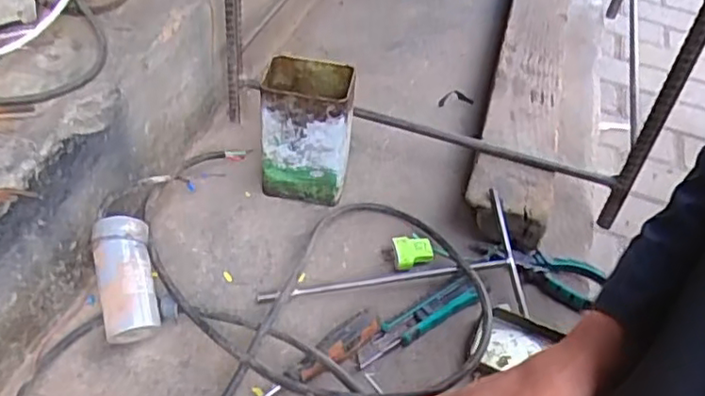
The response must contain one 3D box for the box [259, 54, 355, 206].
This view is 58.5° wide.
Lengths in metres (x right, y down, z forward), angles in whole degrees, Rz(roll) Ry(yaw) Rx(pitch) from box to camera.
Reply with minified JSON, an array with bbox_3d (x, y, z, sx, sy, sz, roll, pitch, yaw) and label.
[{"bbox_3d":[-0.053,-0.074,0.742,0.103,0.159,0.088,1,45,-6],"label":"box"}]

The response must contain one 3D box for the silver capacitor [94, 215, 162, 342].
[{"bbox_3d":[-0.219,0.075,0.607,0.050,0.048,0.114,-9,71,-16],"label":"silver capacitor"}]

